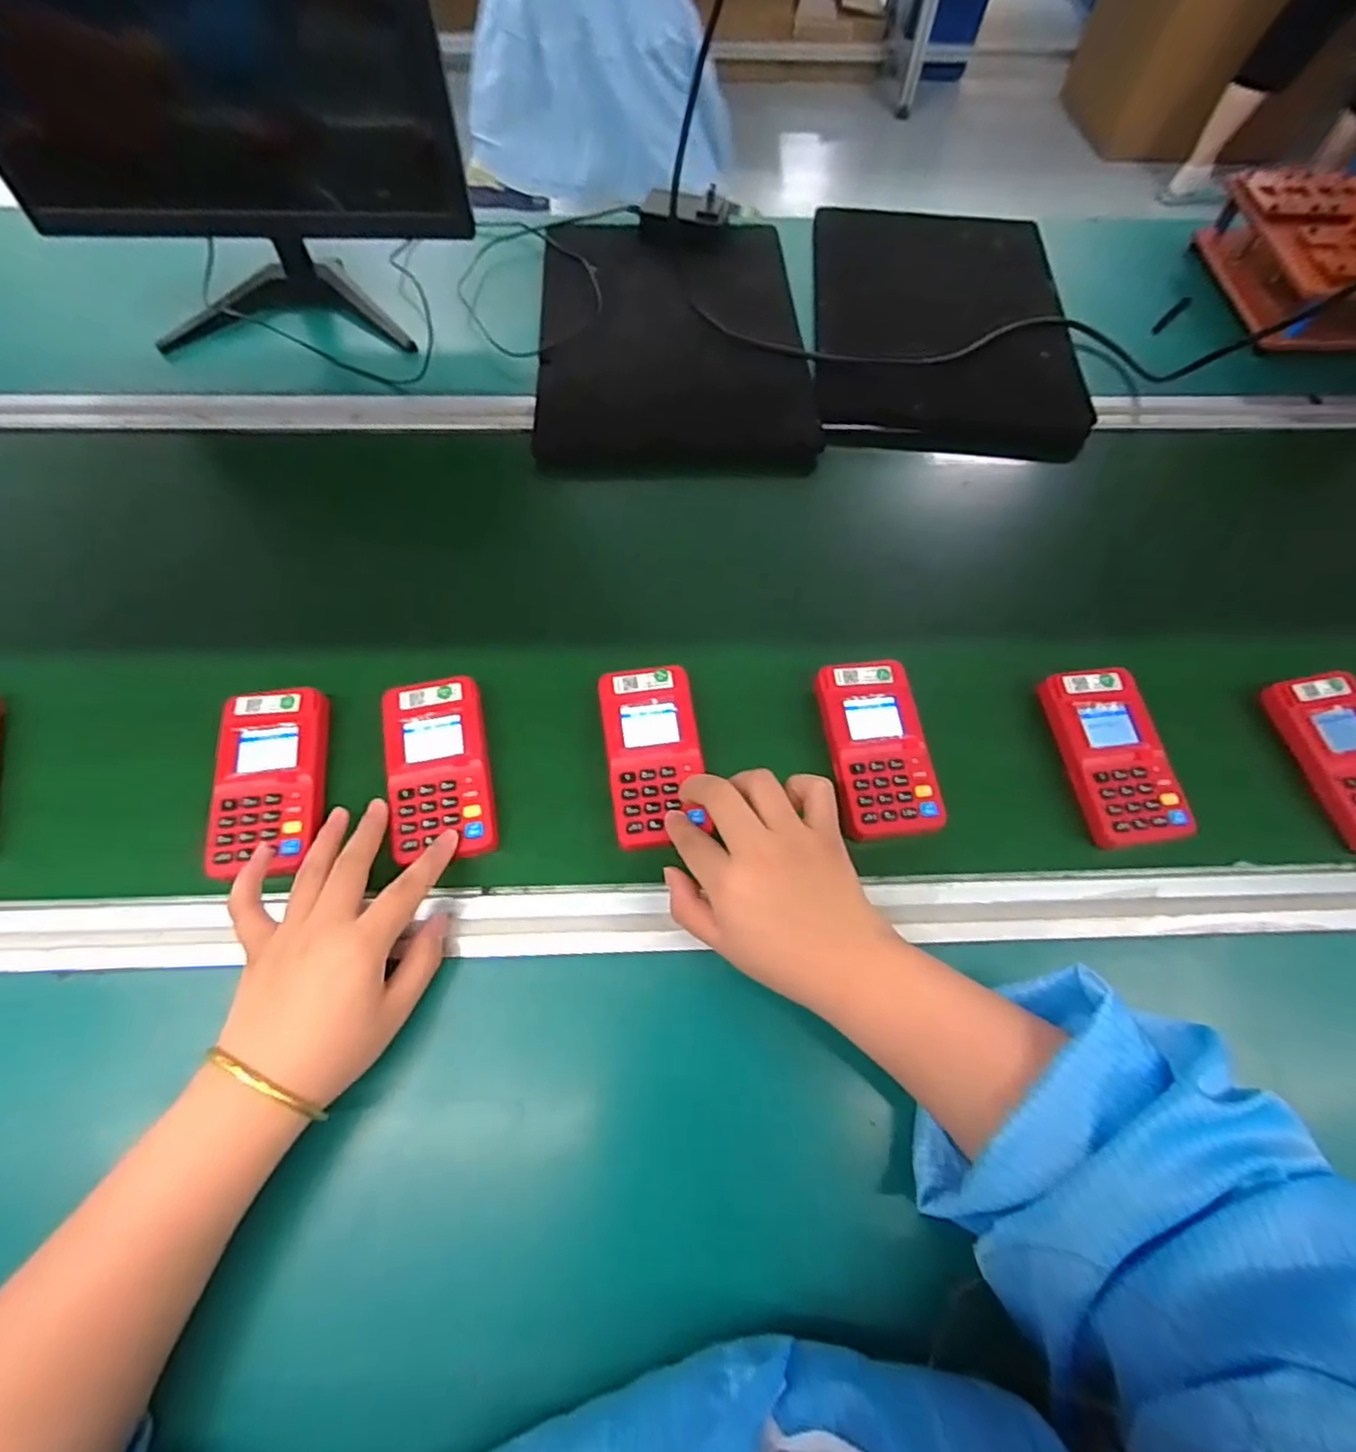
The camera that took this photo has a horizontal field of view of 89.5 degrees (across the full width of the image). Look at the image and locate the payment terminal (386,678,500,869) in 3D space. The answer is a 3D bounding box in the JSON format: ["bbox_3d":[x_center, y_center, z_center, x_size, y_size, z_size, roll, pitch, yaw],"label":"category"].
[{"bbox_3d":[-0.154,0.025,0.439,0.062,0.015,0.118,-10,63,-9],"label":"payment terminal"}]

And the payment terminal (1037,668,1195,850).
[{"bbox_3d":[0.293,0.019,0.460,0.060,0.022,0.124,-6,62,-7],"label":"payment terminal"}]

